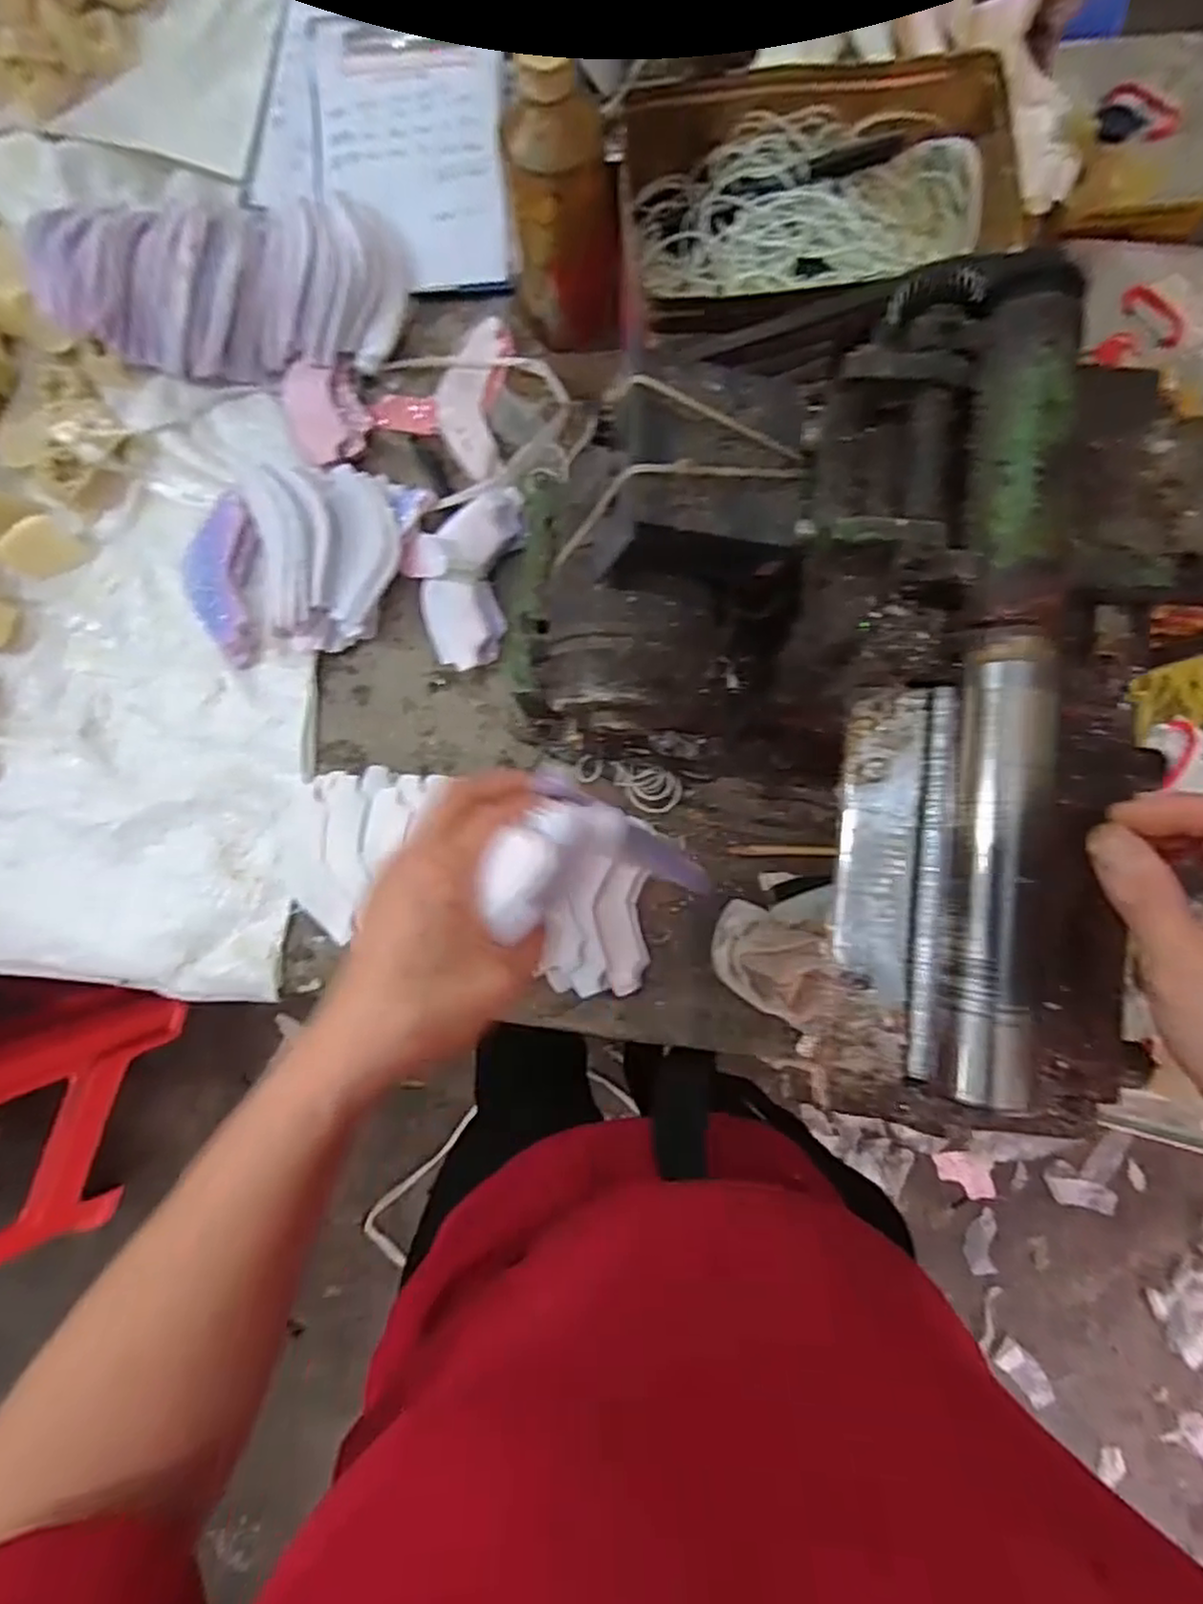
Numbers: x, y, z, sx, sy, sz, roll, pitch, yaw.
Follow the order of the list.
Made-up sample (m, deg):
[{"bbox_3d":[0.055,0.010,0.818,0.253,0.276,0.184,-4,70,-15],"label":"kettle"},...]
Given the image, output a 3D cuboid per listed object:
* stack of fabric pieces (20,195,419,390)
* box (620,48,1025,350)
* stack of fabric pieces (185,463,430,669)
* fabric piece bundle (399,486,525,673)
[{"bbox_3d":[-0.278,-0.381,0.531,0.260,0.043,0.137,8,87,0],"label":"stack of fabric pieces"},{"bbox_3d":[0.127,-0.366,0.457,0.241,0.071,0.153,-11,87,-1],"label":"box"},{"bbox_3d":[-0.210,-0.175,0.517,0.175,0.048,0.129,-14,87,-2],"label":"stack of fabric pieces"},{"bbox_3d":[-0.104,-0.162,0.526,0.076,0.031,0.124,9,87,0],"label":"fabric piece bundle"}]

